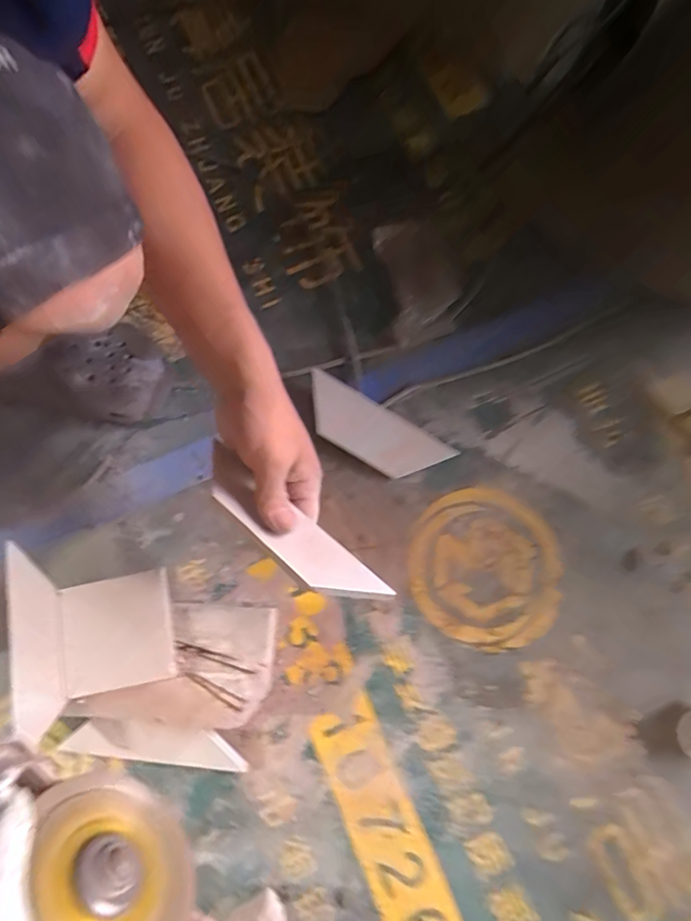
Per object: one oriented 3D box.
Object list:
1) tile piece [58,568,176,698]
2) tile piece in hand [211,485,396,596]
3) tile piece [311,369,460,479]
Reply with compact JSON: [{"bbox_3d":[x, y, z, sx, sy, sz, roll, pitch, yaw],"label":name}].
[{"bbox_3d":[-0.213,0.160,0.440,0.096,0.012,0.096,-11,77,-2],"label":"tile piece"},{"bbox_3d":[-0.034,0.060,0.344,0.136,0.008,0.049,38,40,21],"label":"tile piece in hand"},{"bbox_3d":[0.028,-0.030,0.519,0.167,0.006,0.062,31,91,-1],"label":"tile piece"}]

